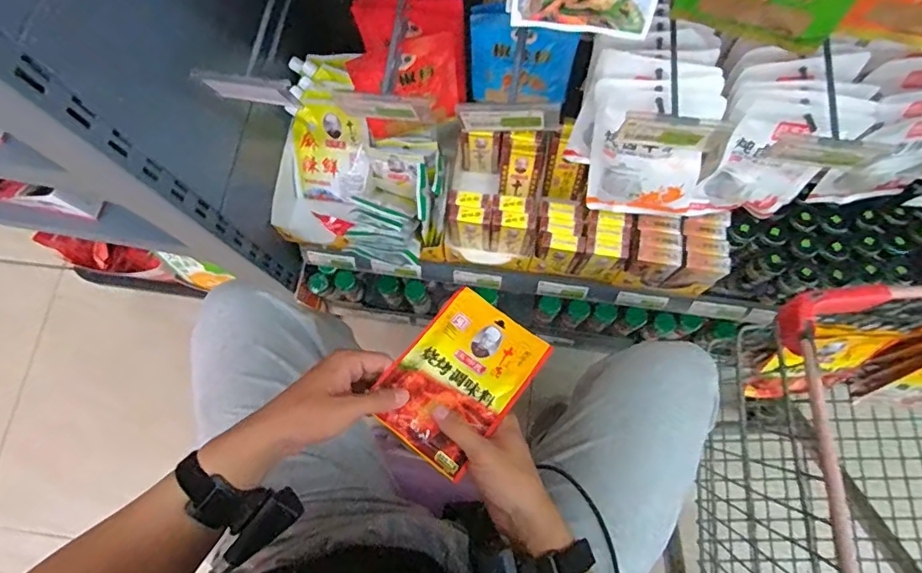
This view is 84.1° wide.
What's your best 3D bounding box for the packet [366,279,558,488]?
[{"bbox_3d":[0.000,0.087,0.511,0.116,0.011,0.171,36,59,13],"label":"packet"}]

